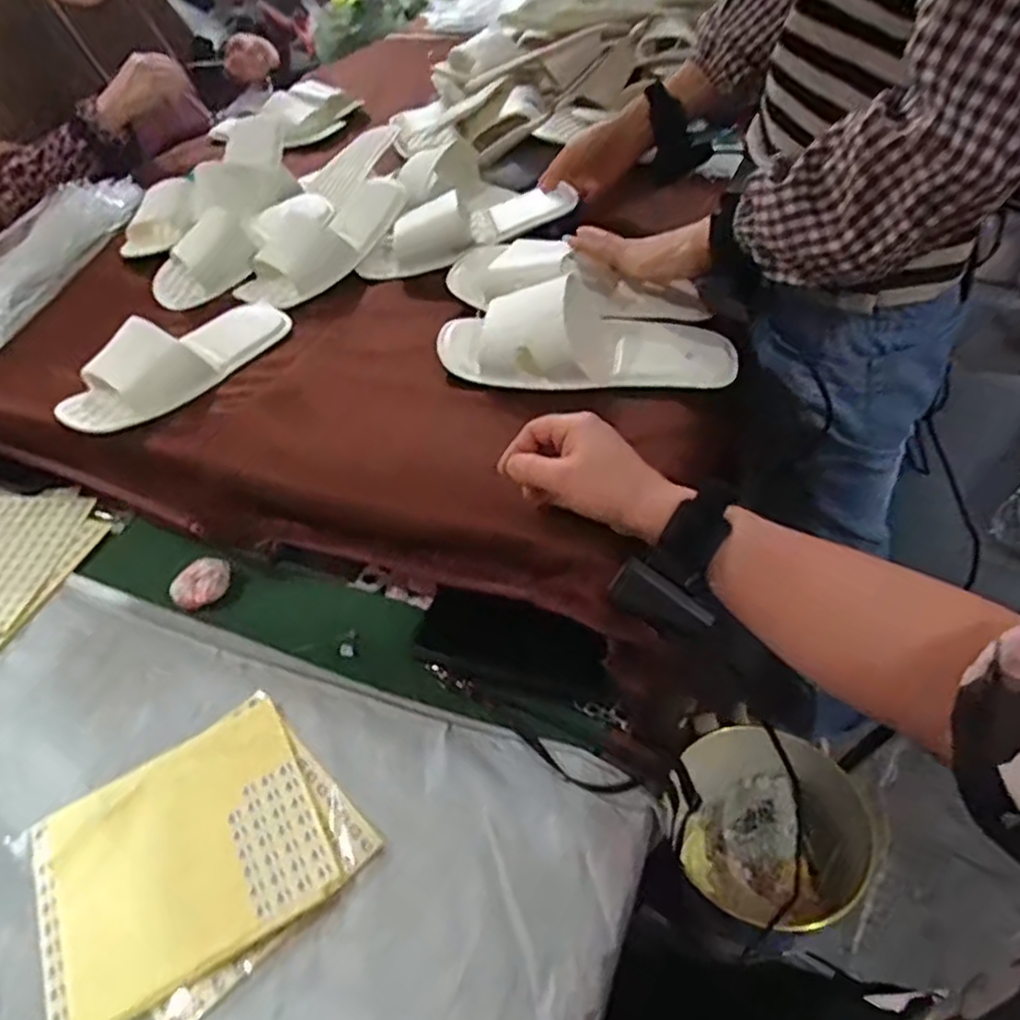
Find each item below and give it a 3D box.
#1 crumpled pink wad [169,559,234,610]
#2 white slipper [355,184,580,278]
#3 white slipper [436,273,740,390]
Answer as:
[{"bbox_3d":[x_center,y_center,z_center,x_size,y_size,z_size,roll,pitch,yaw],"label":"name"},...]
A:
[{"bbox_3d":[-0.281,0.068,0.670,0.051,0.019,0.044,-15,46,-8],"label":"crumpled pink wad"},{"bbox_3d":[-0.054,-0.335,0.856,0.256,0.055,0.102,-17,46,-9],"label":"white slipper"},{"bbox_3d":[0.068,-0.169,0.676,0.267,0.061,0.105,2,46,10],"label":"white slipper"}]

